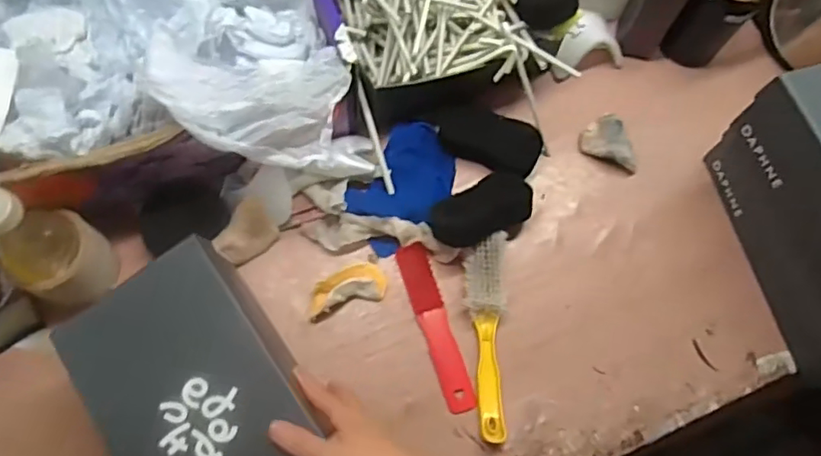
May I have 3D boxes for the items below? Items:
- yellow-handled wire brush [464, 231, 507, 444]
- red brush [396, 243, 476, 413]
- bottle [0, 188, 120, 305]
[{"bbox_3d":[0.082,0.115,0.646,0.047,0.027,0.220,4,71,-1],"label":"yellow-handled wire brush"},{"bbox_3d":[0.029,0.109,0.660,0.035,0.012,0.189,-17,72,-8],"label":"red brush"},{"bbox_3d":[-0.353,0.018,0.564,0.081,0.159,0.081,1,71,-2],"label":"bottle"}]

